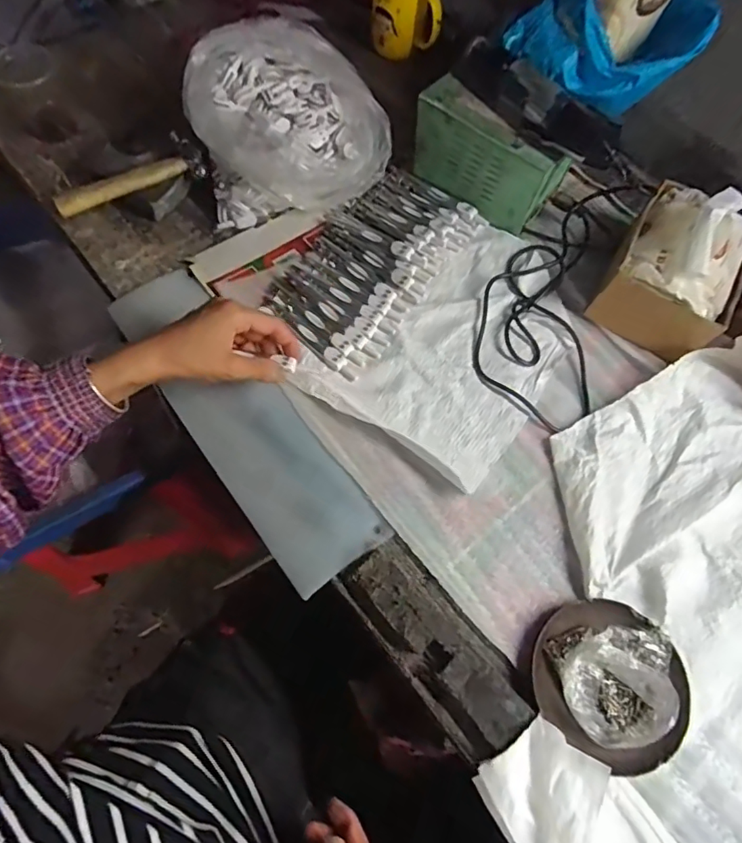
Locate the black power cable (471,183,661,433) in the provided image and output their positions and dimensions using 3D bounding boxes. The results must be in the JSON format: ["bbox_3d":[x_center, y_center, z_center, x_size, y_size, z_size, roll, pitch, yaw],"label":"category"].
[{"bbox_3d":[0.192,-0.135,0.533,0.129,0.030,0.290,20,75,9],"label":"black power cable"}]

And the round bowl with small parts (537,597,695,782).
[{"bbox_3d":[0.184,0.194,0.384,0.111,0.039,0.109,1,69,-2],"label":"round bowl with small parts"}]

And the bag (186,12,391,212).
[{"bbox_3d":[-0.087,-0.321,0.545,0.196,0.098,0.170,-18,70,-10],"label":"bag"}]

